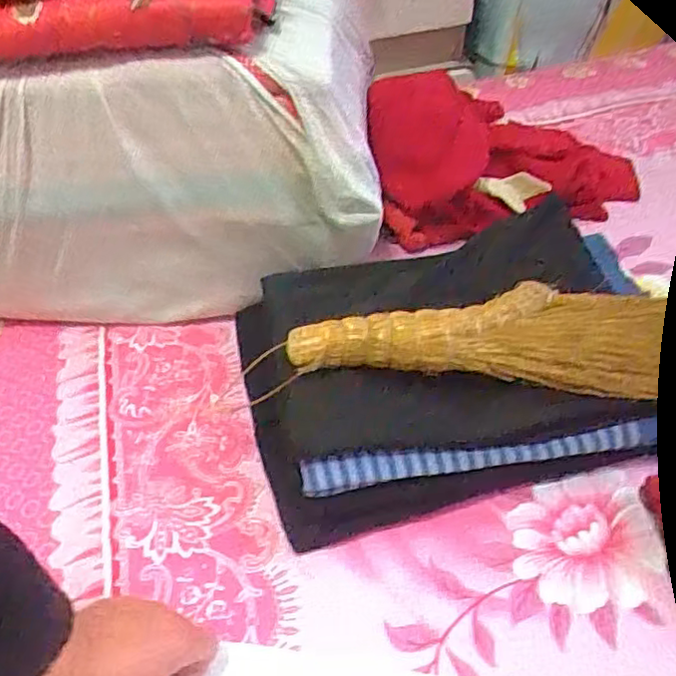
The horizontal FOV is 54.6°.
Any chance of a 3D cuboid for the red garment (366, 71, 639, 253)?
[{"bbox_3d":[0.194,-0.223,0.758,0.312,0.156,0.175,-15,47,-8],"label":"red garment"}]

